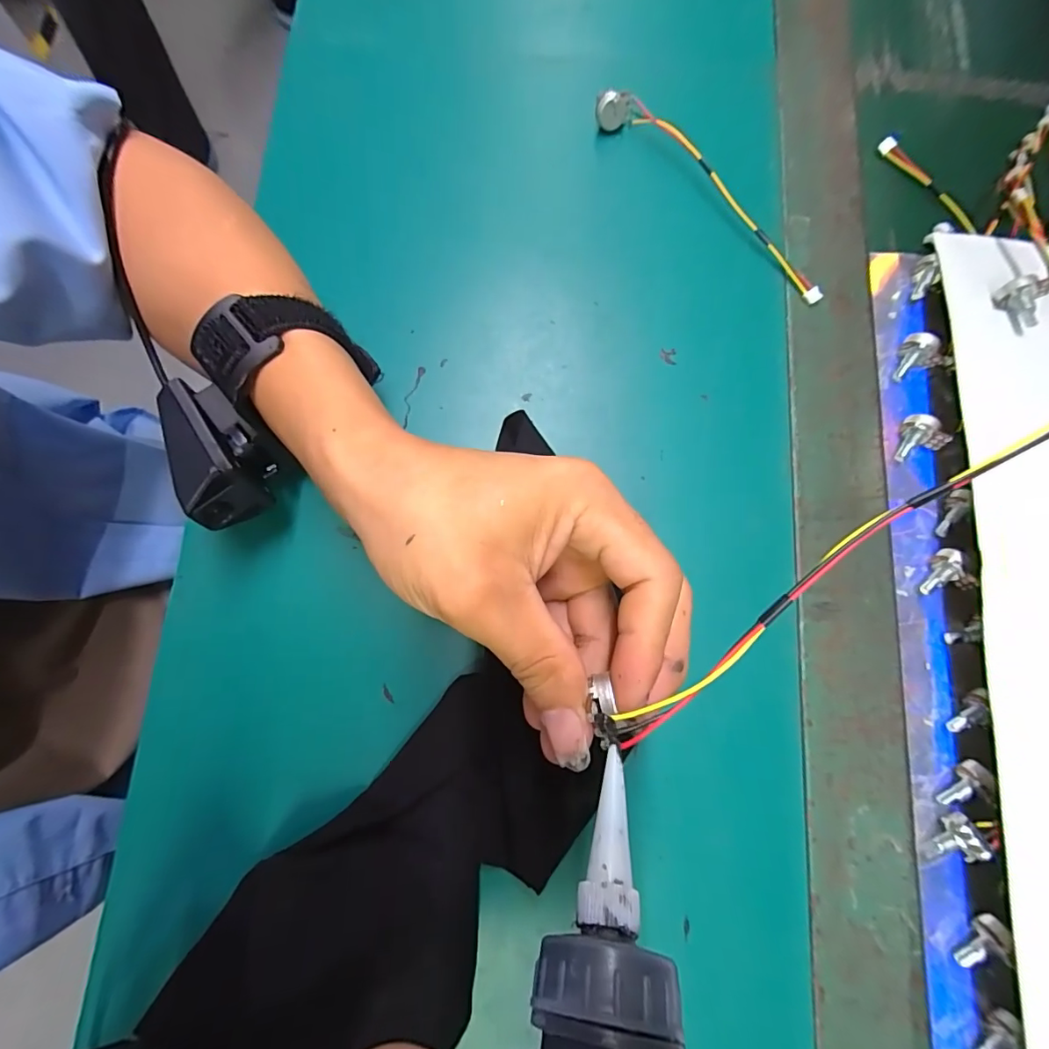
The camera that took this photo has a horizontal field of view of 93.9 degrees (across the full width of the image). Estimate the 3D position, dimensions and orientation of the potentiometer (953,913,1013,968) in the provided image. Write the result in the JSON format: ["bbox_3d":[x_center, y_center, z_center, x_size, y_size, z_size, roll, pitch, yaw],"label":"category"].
[{"bbox_3d":[0.199,0.183,0.213,0.010,0.012,0.025,41,95,6],"label":"potentiometer"}]

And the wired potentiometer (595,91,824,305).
[{"bbox_3d":[0.109,-0.189,0.279,0.022,0.018,0.166,-44,83,-8],"label":"wired potentiometer"}]

